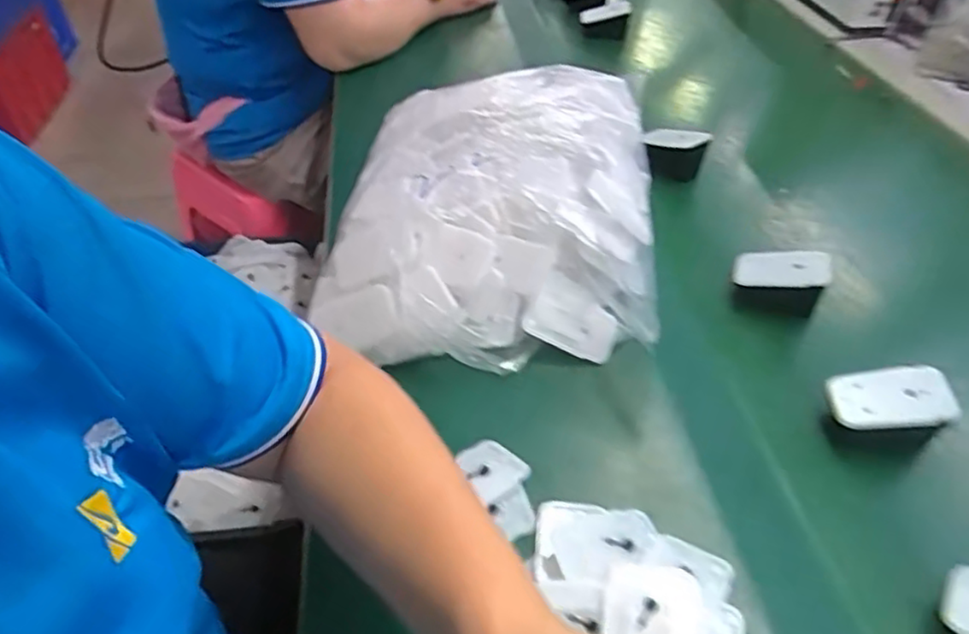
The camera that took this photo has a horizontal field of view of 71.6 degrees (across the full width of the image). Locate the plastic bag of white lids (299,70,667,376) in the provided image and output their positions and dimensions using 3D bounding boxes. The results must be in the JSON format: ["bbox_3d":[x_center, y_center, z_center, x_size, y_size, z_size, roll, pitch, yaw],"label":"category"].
[{"bbox_3d":[0.010,-0.093,0.550,0.257,0.110,0.269,3,43,4],"label":"plastic bag of white lids"}]

